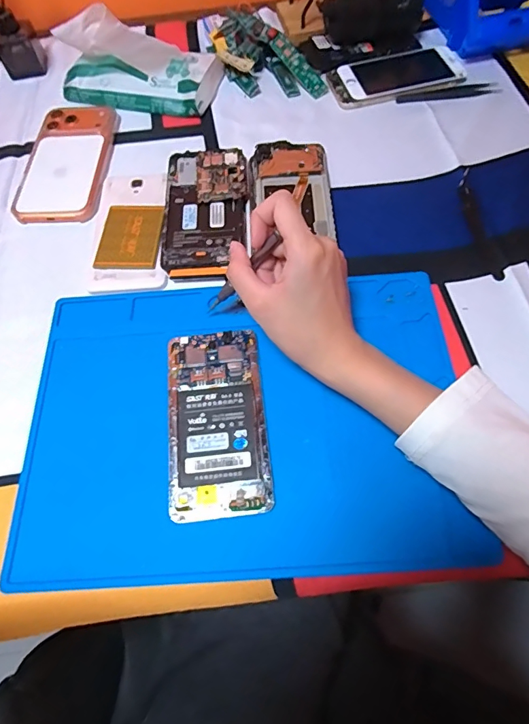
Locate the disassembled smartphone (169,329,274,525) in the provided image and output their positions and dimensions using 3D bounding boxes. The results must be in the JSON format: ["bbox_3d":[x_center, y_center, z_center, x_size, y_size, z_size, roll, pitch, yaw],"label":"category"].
[{"bbox_3d":[-0.035,0.041,0.323,0.066,0.007,0.140,-6,63,0],"label":"disassembled smartphone"}]

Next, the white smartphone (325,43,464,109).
[{"bbox_3d":[0.149,-0.331,0.503,0.149,0.008,0.081,-15,63,-4],"label":"white smartphone"}]

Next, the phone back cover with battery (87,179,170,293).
[{"bbox_3d":[-0.125,-0.127,0.413,0.066,0.010,0.139,-5,63,1],"label":"phone back cover with battery"}]

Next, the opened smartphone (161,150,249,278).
[{"bbox_3d":[-0.054,-0.145,0.414,0.076,0.016,0.149,-4,63,2],"label":"opened smartphone"}]

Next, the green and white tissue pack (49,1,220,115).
[{"bbox_3d":[-0.144,-0.336,0.486,0.170,0.081,0.072,10,64,9],"label":"green and white tissue pack"}]

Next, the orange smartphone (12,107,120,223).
[{"bbox_3d":[-0.207,-0.210,0.460,0.087,0.015,0.157,-2,63,3],"label":"orange smartphone"}]

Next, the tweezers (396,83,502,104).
[{"bbox_3d":[0.203,-0.299,0.486,0.112,0.004,0.019,-6,63,0],"label":"tweezers"}]

